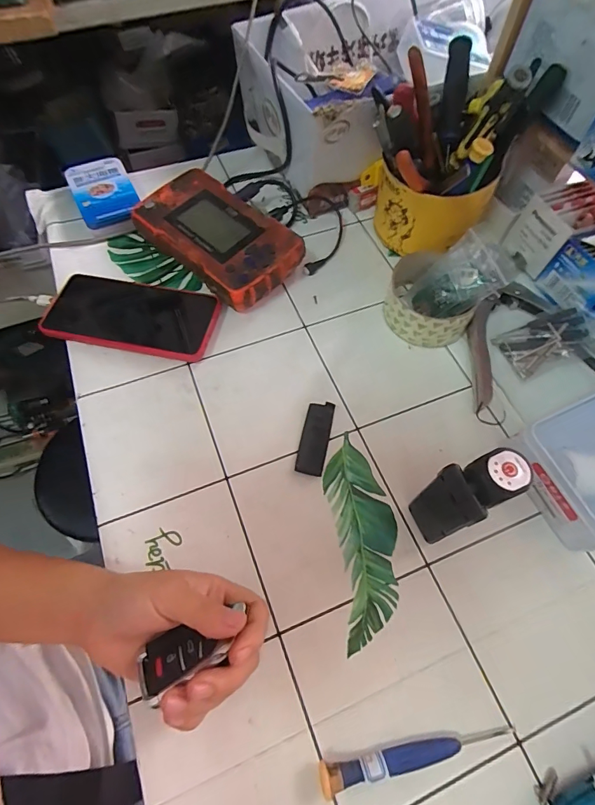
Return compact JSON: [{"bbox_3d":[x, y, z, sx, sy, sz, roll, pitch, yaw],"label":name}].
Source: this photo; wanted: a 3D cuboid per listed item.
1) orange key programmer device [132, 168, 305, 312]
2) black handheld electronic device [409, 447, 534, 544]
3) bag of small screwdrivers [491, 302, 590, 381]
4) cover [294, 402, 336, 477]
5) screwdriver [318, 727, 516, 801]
[{"bbox_3d":[-0.085,-0.174,0.433,0.177,0.042,0.103,39,68,17],"label":"orange key programmer device"},{"bbox_3d":[0.111,0.066,0.278,0.045,0.105,0.034,-25,66,-13],"label":"black handheld electronic device"},{"bbox_3d":[0.236,-0.058,0.385,0.079,0.030,0.048,-21,65,-12],"label":"bag of small screwdrivers"},{"bbox_3d":[0.015,0.030,0.350,0.024,0.005,0.065,11,63,4],"label":"cover"},{"bbox_3d":[0.074,0.215,0.250,0.122,0.014,0.015,-11,64,-7],"label":"screwdriver"}]

